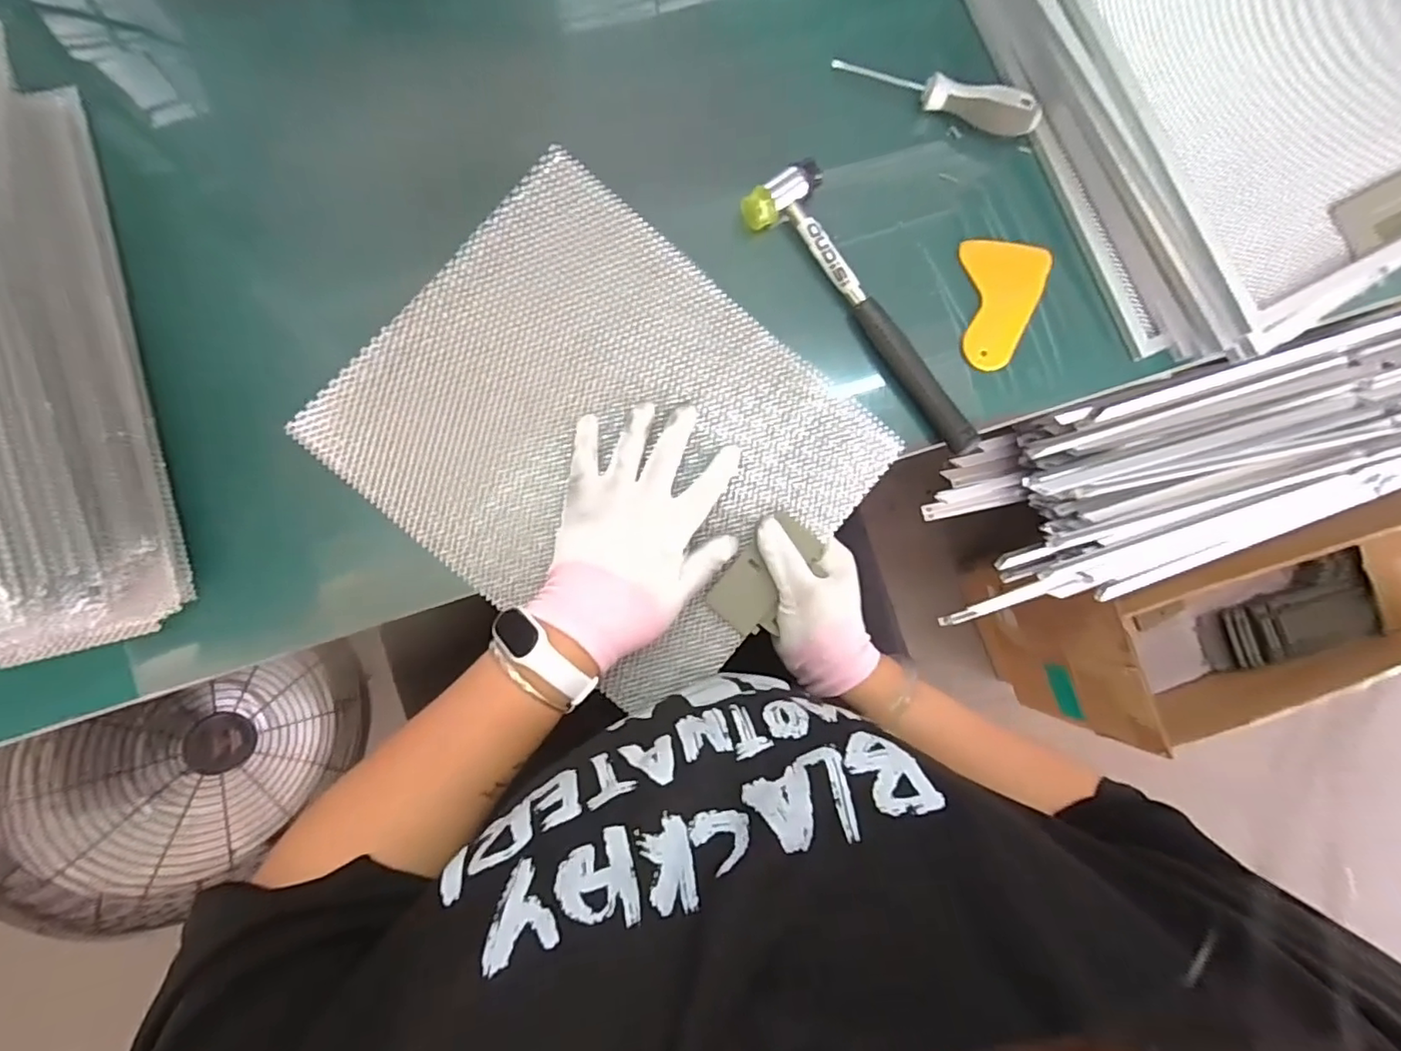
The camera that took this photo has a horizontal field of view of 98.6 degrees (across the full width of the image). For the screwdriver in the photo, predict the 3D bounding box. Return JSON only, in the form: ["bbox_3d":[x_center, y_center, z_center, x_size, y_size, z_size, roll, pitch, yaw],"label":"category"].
[{"bbox_3d":[0.179,-0.324,0.452,0.157,0.028,0.021,16,85,-3],"label":"screwdriver"}]

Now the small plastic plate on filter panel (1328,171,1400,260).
[{"bbox_3d":[0.483,-0.222,0.422,0.082,0.011,0.042,-26,89,-6],"label":"small plastic plate on filter panel"}]

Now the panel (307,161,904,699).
[{"bbox_3d":[-0.063,-0.063,0.428,0.325,0.017,0.264,41,84,-1],"label":"panel"}]

